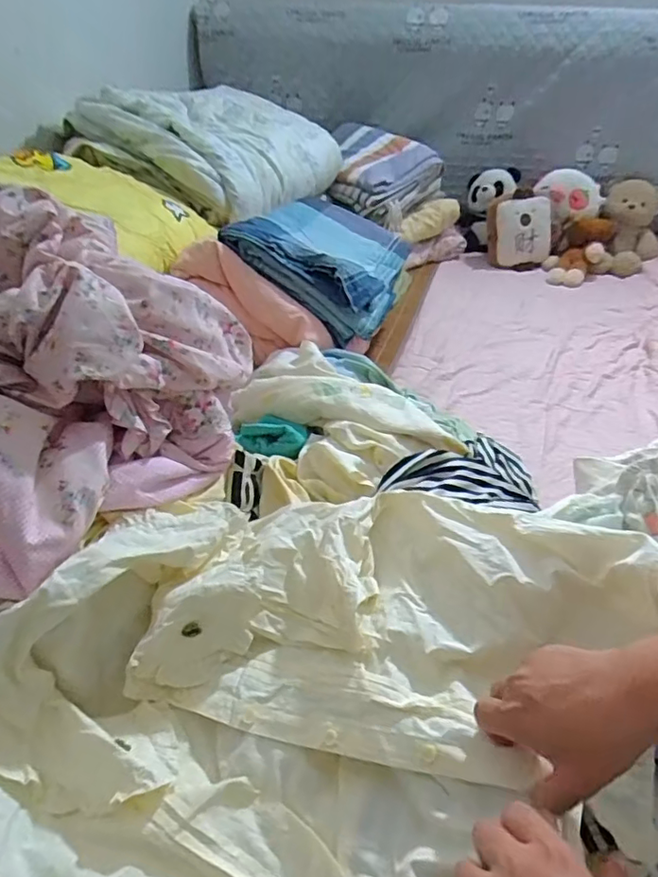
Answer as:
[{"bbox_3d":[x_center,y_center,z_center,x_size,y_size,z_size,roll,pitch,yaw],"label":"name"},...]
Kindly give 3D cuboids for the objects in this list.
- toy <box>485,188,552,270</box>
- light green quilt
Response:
[{"bbox_3d":[0.528,-0.577,1.559,0.173,0.188,0.099,11,38,11],"label":"toy"},{"bbox_3d":[-0.267,-0.640,1.233,0.509,0.182,0.486,7,37,7],"label":"light green quilt"}]

